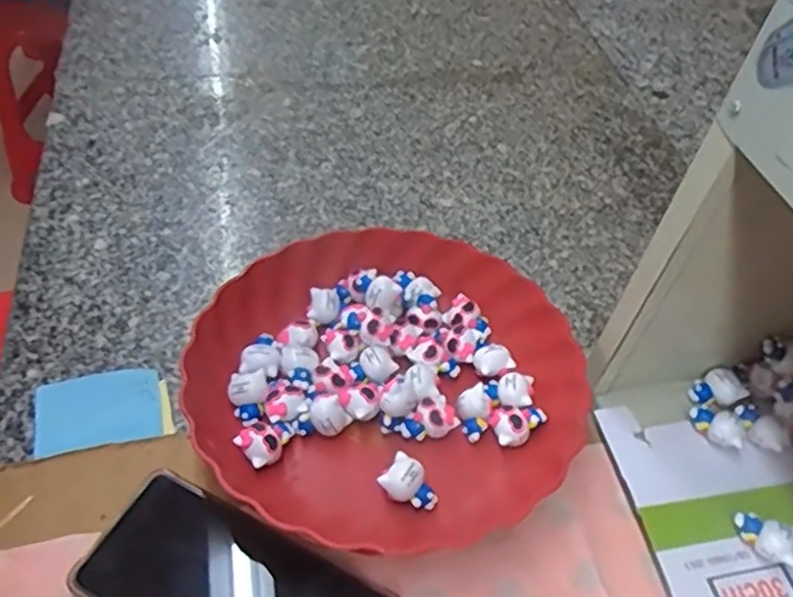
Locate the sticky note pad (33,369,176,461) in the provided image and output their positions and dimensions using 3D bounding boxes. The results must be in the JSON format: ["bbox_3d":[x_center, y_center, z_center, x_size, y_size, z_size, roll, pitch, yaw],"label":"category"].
[{"bbox_3d":[-0.191,0.071,0.444,0.082,0.005,0.059,-9,48,-13],"label":"sticky note pad"}]

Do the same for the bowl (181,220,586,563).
[{"bbox_3d":[-0.009,0.046,0.452,0.235,0.043,0.230,3,47,-3],"label":"bowl"}]

